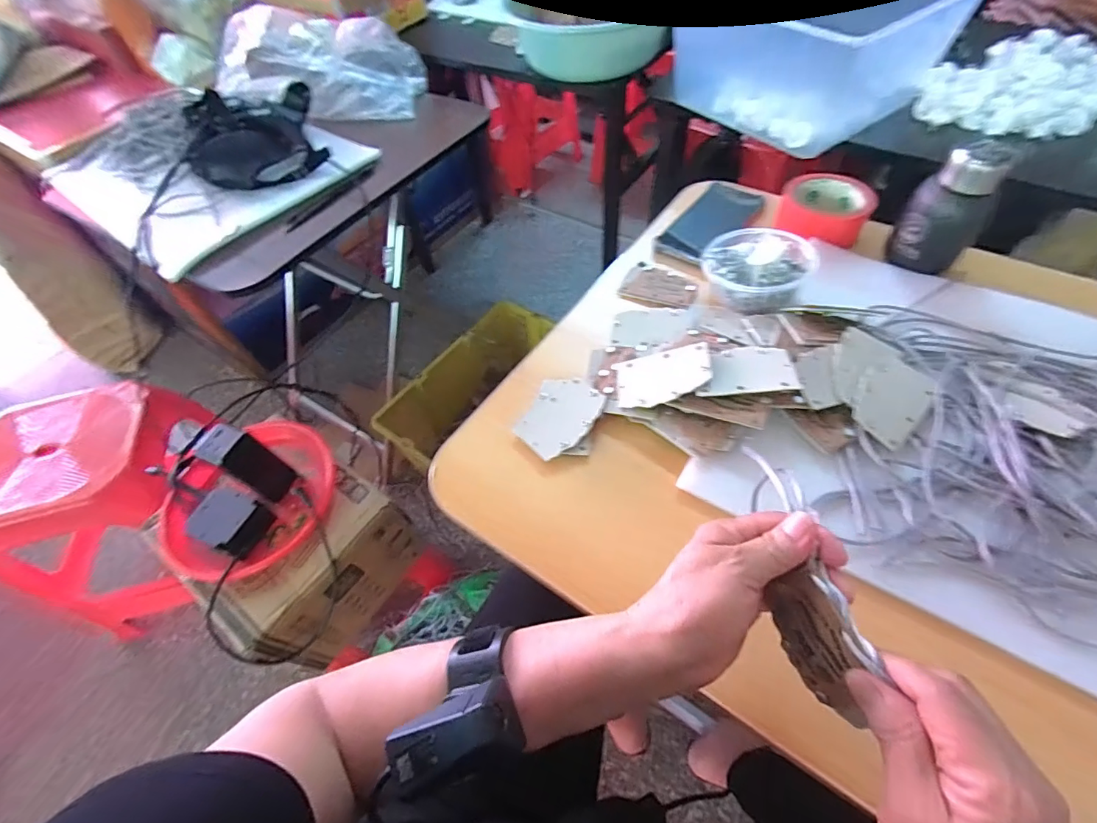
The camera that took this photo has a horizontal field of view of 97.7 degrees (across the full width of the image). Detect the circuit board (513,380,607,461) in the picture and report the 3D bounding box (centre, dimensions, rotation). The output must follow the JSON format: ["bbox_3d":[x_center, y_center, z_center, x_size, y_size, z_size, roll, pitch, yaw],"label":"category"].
[{"bbox_3d":[0.010,0.005,0.456,0.064,0.011,0.087,25,61,21],"label":"circuit board"}]

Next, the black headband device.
[{"bbox_3d":[-0.490,-0.468,0.802,0.202,0.078,0.243,-22,56,-9],"label":"black headband device"}]

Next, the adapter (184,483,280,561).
[{"bbox_3d":[-0.431,0.148,0.648,0.089,0.046,0.073,18,59,17],"label":"adapter"}]

